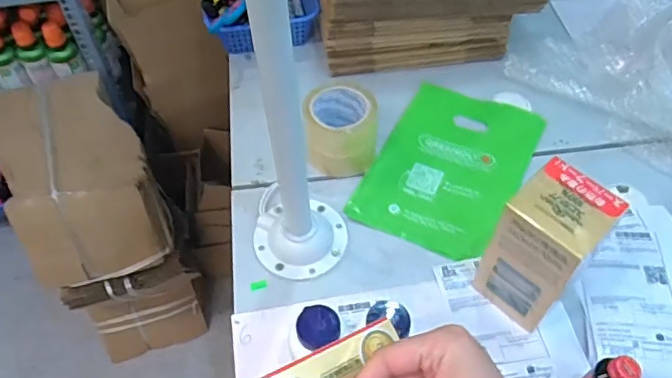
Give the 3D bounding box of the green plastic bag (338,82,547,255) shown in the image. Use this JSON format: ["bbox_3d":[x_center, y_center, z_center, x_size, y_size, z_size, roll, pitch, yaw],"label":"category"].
[{"bbox_3d":[0.167,-0.038,0.857,0.199,0.011,0.295,23,56,17],"label":"green plastic bag"}]

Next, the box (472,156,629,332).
[{"bbox_3d":[0.234,0.069,0.668,0.104,0.183,0.098,-37,60,-24],"label":"box"}]

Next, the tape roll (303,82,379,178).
[{"bbox_3d":[0.007,-0.086,0.827,0.098,0.087,0.098,0,52,0],"label":"tape roll"}]

